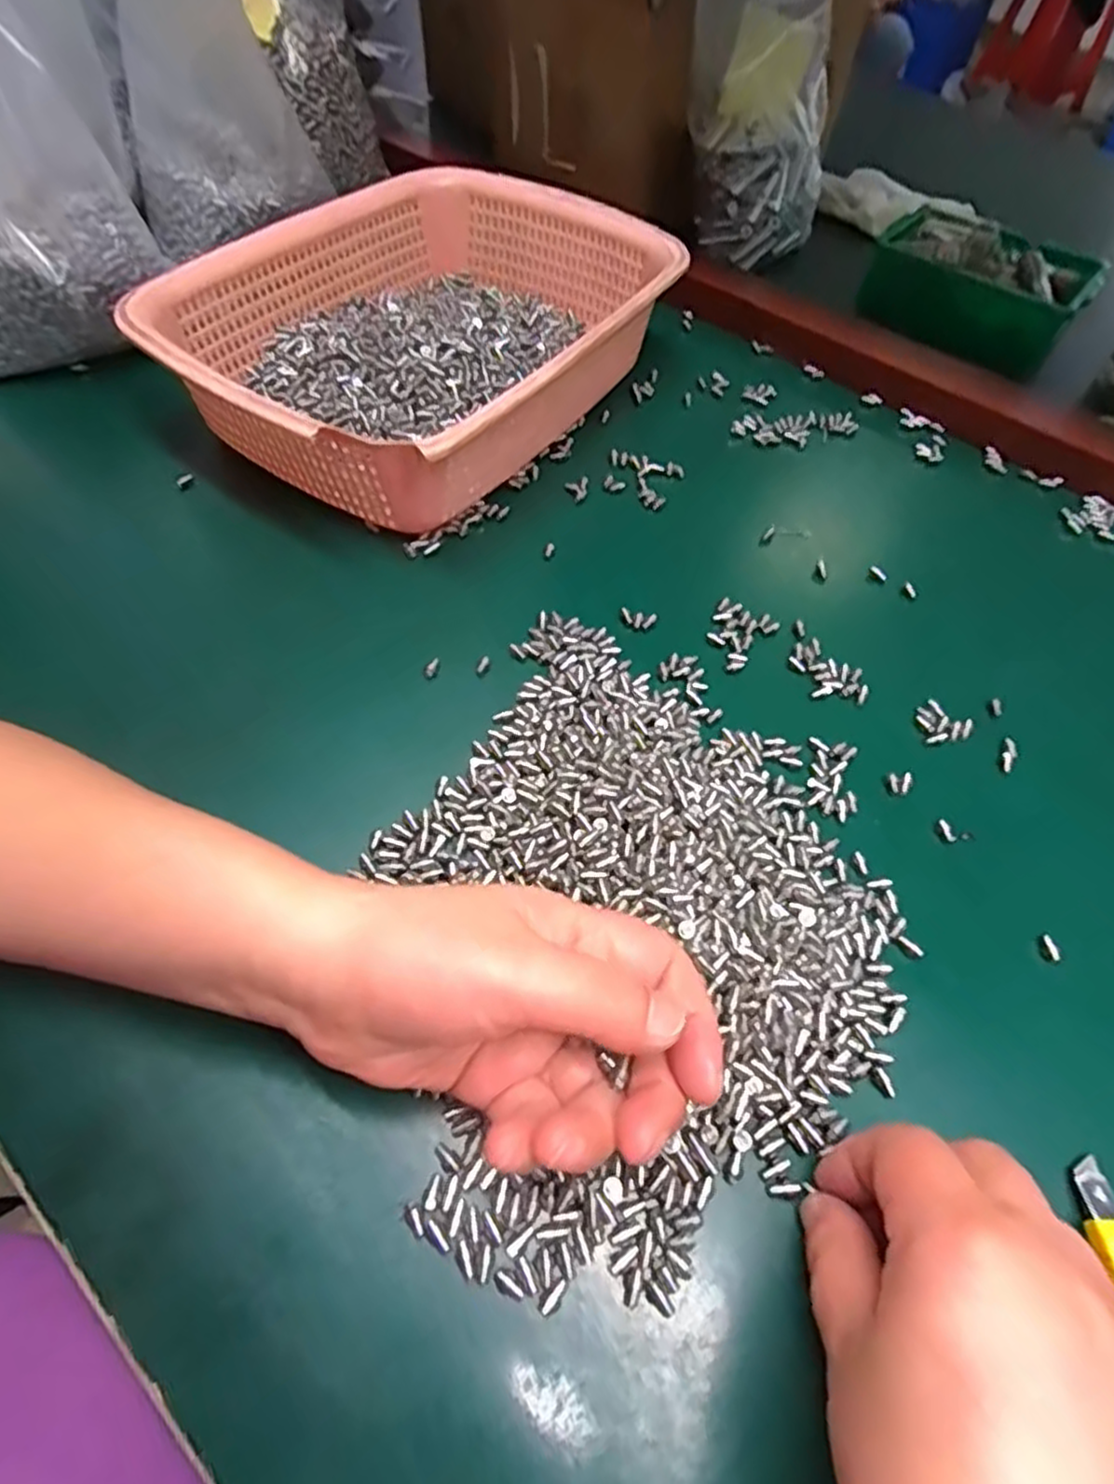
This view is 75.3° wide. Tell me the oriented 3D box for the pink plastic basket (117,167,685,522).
[{"bbox_3d":[-0.072,-0.243,0.430,0.213,0.064,0.283,33,62,17],"label":"pink plastic basket"}]

